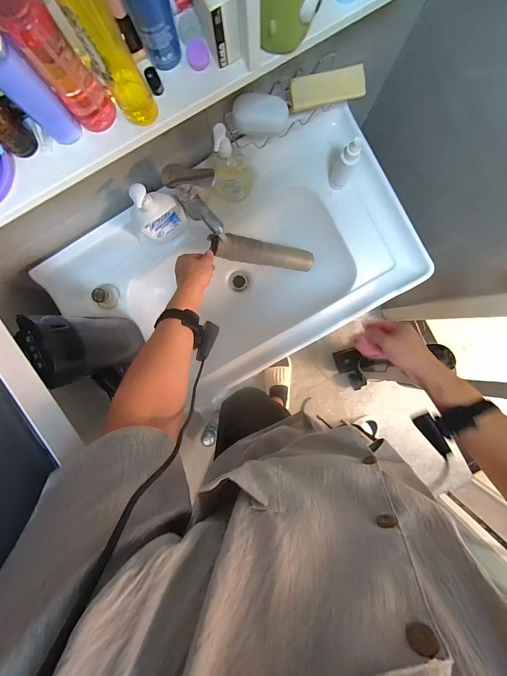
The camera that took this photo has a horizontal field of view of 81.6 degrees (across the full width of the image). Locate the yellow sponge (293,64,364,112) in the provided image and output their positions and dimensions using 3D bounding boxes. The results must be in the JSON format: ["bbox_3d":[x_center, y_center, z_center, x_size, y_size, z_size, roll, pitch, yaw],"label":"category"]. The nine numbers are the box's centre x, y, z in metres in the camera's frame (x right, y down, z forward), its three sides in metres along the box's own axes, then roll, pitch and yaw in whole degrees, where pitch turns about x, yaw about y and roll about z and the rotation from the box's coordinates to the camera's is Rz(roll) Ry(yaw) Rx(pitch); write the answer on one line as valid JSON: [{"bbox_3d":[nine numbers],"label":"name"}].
[{"bbox_3d":[0.139,-0.463,0.546,0.135,0.032,0.042,-9,92,2],"label":"yellow sponge"}]

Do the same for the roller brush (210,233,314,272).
[{"bbox_3d":[0.032,-0.197,0.696,0.255,0.039,0.049,2,94,-27],"label":"roller brush"}]

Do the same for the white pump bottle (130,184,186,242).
[{"bbox_3d":[-0.204,-0.263,0.626,0.102,0.184,0.051,-34,91,2],"label":"white pump bottle"}]

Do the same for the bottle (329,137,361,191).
[{"bbox_3d":[0.198,-0.371,0.631,0.044,0.147,0.044,27,92,0],"label":"bottle"}]

